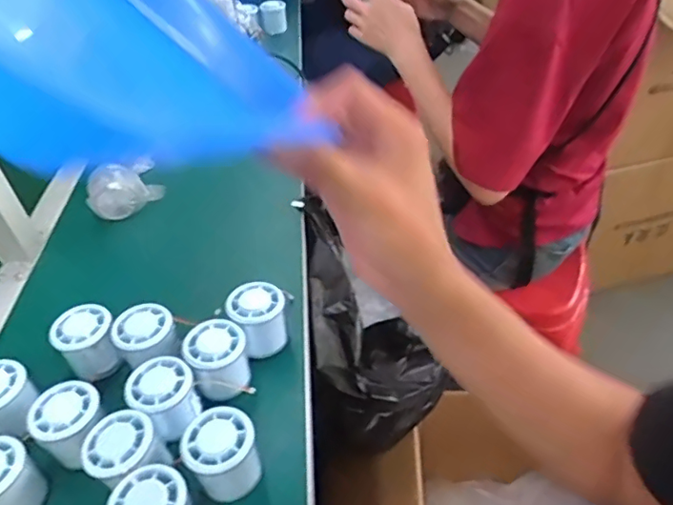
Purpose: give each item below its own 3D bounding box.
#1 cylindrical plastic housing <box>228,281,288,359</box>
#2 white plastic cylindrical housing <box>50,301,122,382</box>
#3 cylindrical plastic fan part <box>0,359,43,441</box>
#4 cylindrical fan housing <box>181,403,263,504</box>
[{"bbox_3d":[-0.078,0.069,0.569,0.054,0.057,0.052,-3,42,3],"label":"cylindrical plastic housing"},{"bbox_3d":[-0.249,0.092,0.561,0.057,0.051,0.063,-32,48,-26],"label":"white plastic cylindrical housing"},{"bbox_3d":[-0.309,0.139,0.518,0.059,0.051,0.058,-3,42,3],"label":"cylindrical plastic fan part"},{"bbox_3d":[-0.094,0.169,0.464,0.056,0.059,0.052,-3,42,3],"label":"cylindrical fan housing"}]

